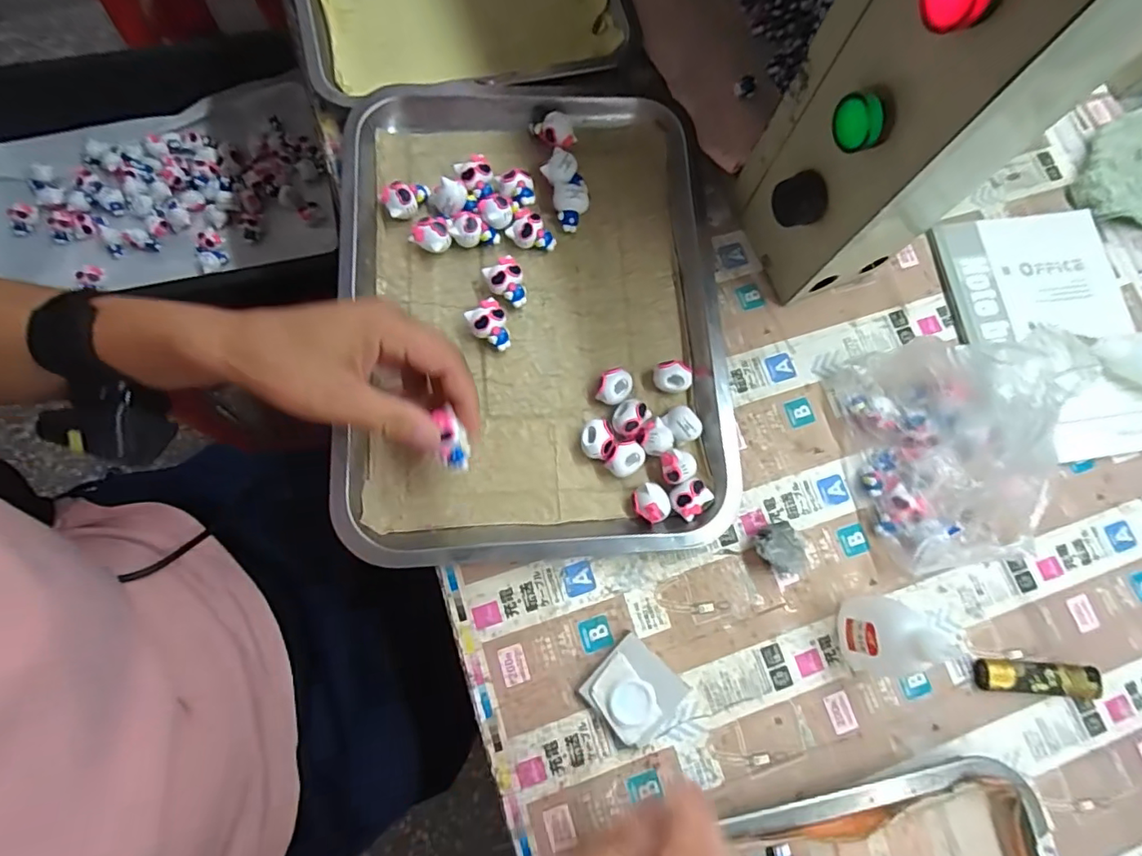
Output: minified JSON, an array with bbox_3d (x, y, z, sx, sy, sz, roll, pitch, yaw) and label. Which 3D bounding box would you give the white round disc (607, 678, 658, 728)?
[{"bbox_3d":[0.037,0.167,0.328,0.029,0.004,0.026,-9,77,-5],"label":"white round disc"}]

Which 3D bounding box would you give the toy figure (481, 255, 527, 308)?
[{"bbox_3d":[-0.046,-0.102,0.384,0.025,0.021,0.033,-29,80,-10],"label":"toy figure"}]

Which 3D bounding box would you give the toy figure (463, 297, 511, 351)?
[{"bbox_3d":[-0.055,-0.070,0.376,0.024,0.022,0.033,-33,81,-10],"label":"toy figure"}]

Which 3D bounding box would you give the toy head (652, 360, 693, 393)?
[{"bbox_3d":[0.070,-0.035,0.374,0.027,0.020,0.019,1,76,-3],"label":"toy head"}]

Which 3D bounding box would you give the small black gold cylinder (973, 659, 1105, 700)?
[{"bbox_3d":[0.312,0.167,0.360,0.084,0.015,0.021,5,76,-2],"label":"small black gold cylinder"}]

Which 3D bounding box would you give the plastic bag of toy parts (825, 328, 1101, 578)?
[{"bbox_3d":[0.255,0.011,0.348,0.104,0.102,0.149,-8,77,-5],"label":"plastic bag of toy parts"}]

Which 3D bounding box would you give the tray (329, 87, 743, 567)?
[{"bbox_3d":[-0.030,-0.086,0.387,0.260,0.036,0.345,-4,77,-4],"label":"tray"}]

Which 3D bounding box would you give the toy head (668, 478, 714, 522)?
[{"bbox_3d":[0.078,0.046,0.352,0.023,0.015,0.025,42,78,7],"label":"toy head"}]

